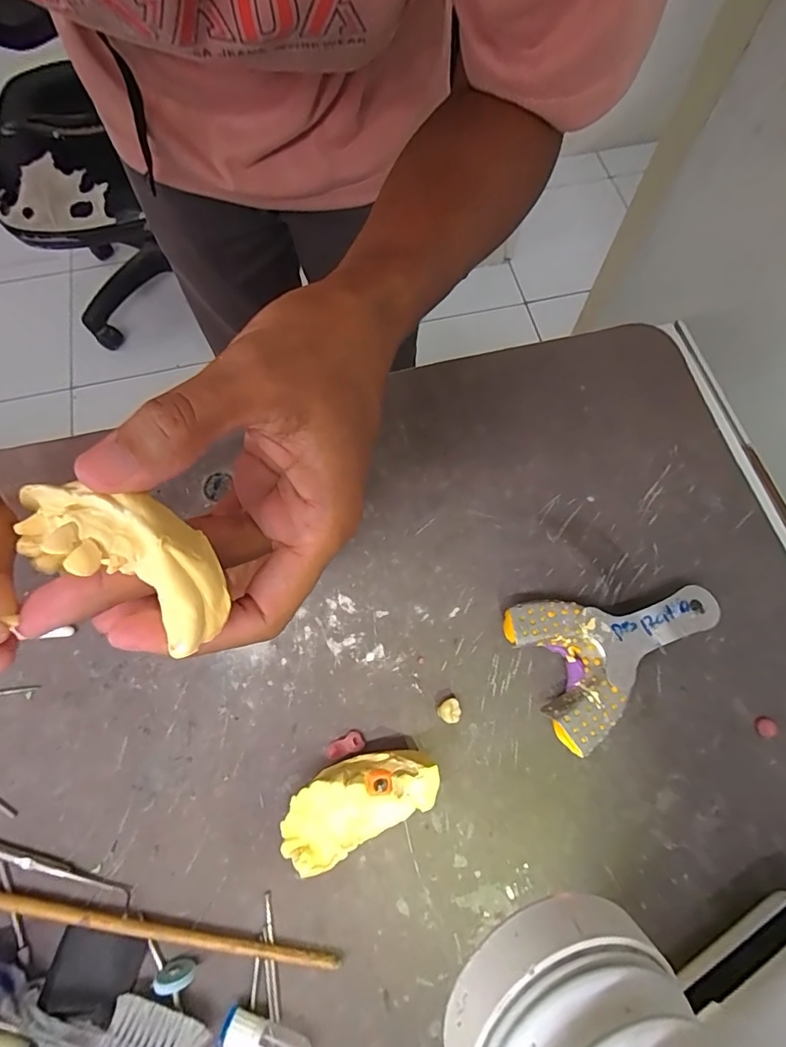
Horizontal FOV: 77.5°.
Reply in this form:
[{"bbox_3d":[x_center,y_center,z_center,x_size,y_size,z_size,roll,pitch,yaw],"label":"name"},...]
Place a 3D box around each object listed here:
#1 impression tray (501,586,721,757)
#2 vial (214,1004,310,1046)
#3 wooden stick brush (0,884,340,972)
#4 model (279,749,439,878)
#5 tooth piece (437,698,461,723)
[{"bbox_3d":[0.108,0.058,0.239,0.094,0.025,0.066,-23,72,-8],"label":"impression tray"},{"bbox_3d":[-0.050,0.203,0.192,0.036,0.013,0.011,19,71,7],"label":"vial"},{"bbox_3d":[-0.158,0.163,0.210,0.270,0.008,0.008,8,70,3],"label":"wooden stick brush"},{"bbox_3d":[-0.015,0.120,0.213,0.067,0.032,0.033,-28,72,-10],"label":"model"},{"bbox_3d":[0.028,0.091,0.236,0.011,0.008,0.011,0,70,0],"label":"tooth piece"}]

